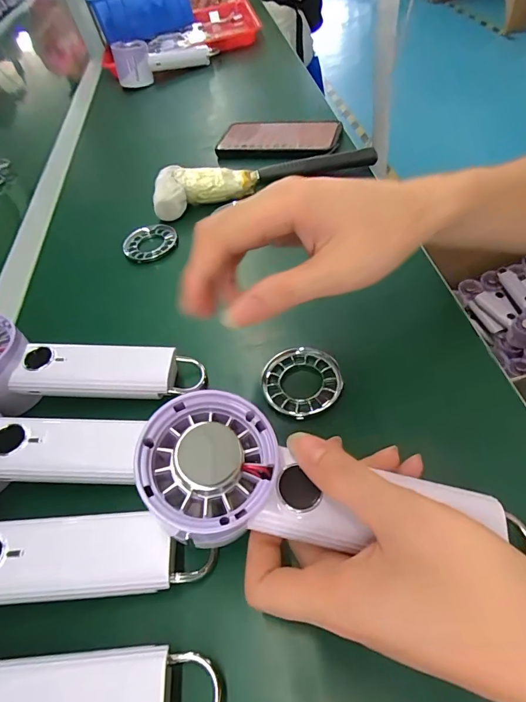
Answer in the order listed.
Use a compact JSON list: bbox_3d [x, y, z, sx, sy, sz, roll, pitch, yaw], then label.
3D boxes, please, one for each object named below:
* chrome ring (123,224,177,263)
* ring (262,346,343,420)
[{"bbox_3d":[-0.119,-0.115,0.423,0.056,0.010,0.052,-6,52,8],"label":"chrome ring"},{"bbox_3d":[0.029,0.022,0.291,0.055,0.010,0.057,-6,52,8],"label":"ring"}]

